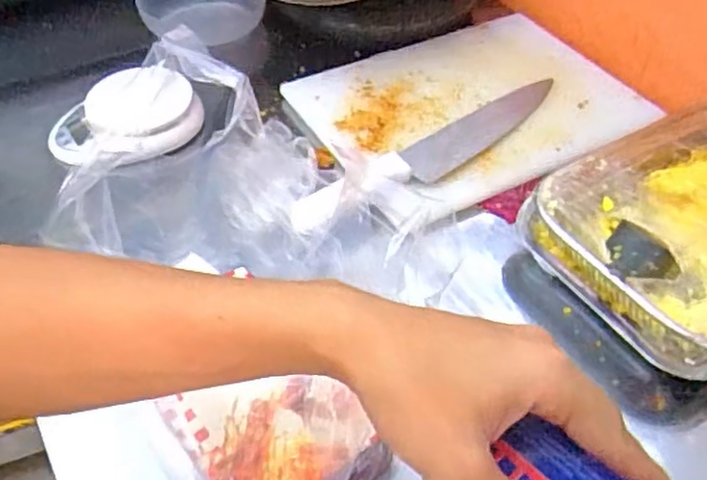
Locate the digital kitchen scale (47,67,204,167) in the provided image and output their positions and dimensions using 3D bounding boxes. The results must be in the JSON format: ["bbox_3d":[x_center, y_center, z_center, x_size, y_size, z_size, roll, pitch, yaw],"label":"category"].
[{"bbox_3d":[-0.240,-0.124,0.703,0.153,0.035,0.112,-20,69,-6],"label":"digital kitchen scale"}]

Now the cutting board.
[{"bbox_3d":[0.128,-0.148,0.724,0.336,0.016,0.248,-22,54,-18],"label":"cutting board"}]

